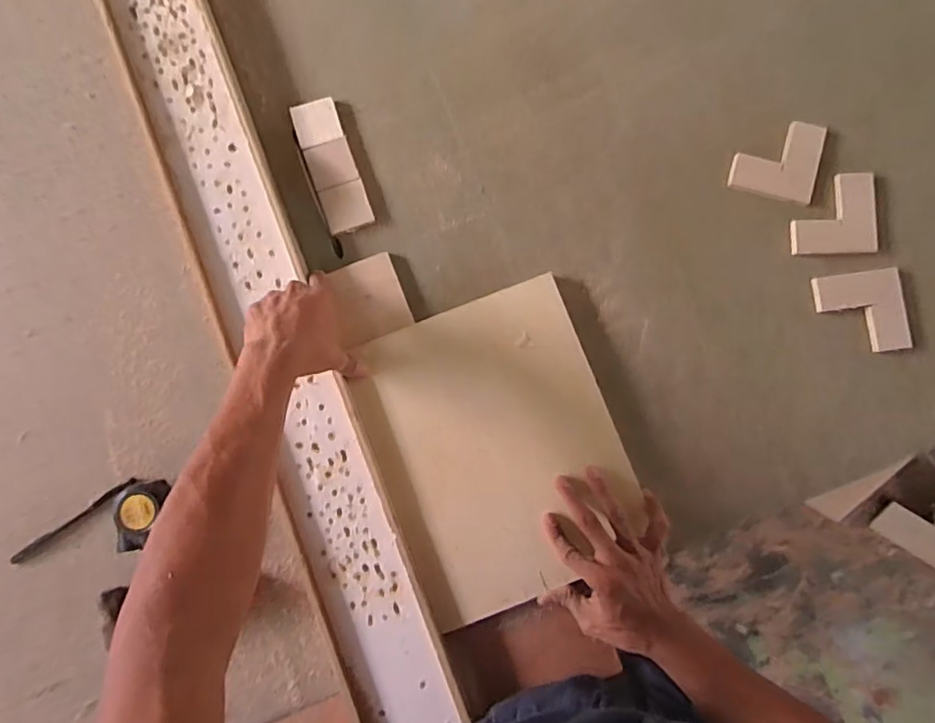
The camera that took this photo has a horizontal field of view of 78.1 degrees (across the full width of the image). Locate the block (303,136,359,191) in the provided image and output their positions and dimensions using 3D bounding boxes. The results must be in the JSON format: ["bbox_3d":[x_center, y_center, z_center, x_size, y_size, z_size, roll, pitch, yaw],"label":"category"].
[{"bbox_3d":[-0.156,-0.226,0.660,0.050,0.008,0.051,-20,85,-2],"label":"block"}]

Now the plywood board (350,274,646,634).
[{"bbox_3d":[0.035,0.089,0.614,0.244,0.016,0.303,-22,85,-2],"label":"plywood board"}]

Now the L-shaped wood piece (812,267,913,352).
[{"bbox_3d":[0.445,-0.055,0.648,0.095,0.008,0.091,-8,85,-1],"label":"L-shaped wood piece"}]

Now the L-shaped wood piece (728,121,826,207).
[{"bbox_3d":[0.356,-0.233,0.659,0.094,0.010,0.090,13,85,1],"label":"L-shaped wood piece"}]

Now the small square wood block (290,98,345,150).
[{"bbox_3d":[-0.174,-0.275,0.665,0.052,0.008,0.053,-19,85,-2],"label":"small square wood block"}]

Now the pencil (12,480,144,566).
[{"bbox_3d":[-0.429,0.172,0.629,0.154,0.004,0.010,-35,86,-3],"label":"pencil"}]

